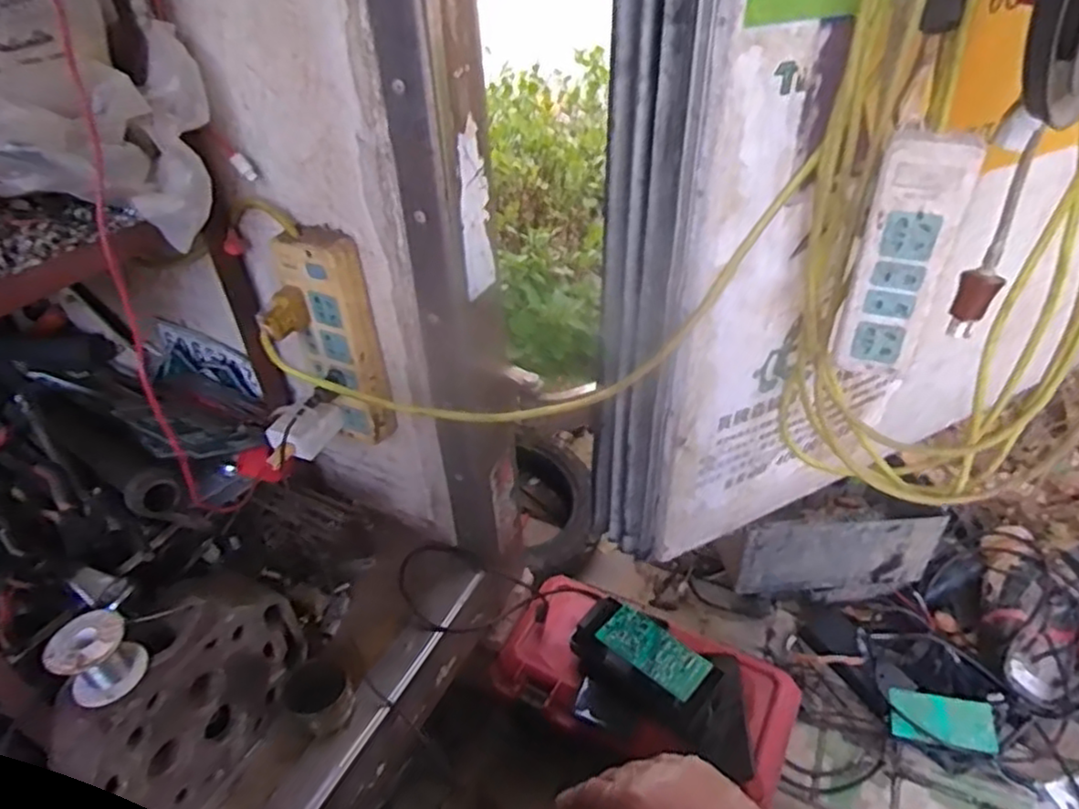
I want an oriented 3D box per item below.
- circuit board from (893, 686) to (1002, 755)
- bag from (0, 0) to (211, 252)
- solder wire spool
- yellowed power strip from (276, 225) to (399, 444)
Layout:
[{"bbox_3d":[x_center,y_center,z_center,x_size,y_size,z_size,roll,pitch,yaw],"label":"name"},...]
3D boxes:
[{"bbox_3d":[0.571,0.447,0.960,0.128,0.010,0.065,0,61,26],"label":"circuit board"},{"bbox_3d":[-0.356,-0.246,0.499,0.176,0.248,0.122,-17,40,-16],"label":"bag"},{"bbox_3d":[-0.355,0.205,0.546,0.052,0.054,0.054,-3,38,2],"label":"solder wire spool"},{"bbox_3d":[-0.202,-0.060,0.685,0.088,0.224,0.044,13,41,21],"label":"yellowed power strip"}]

